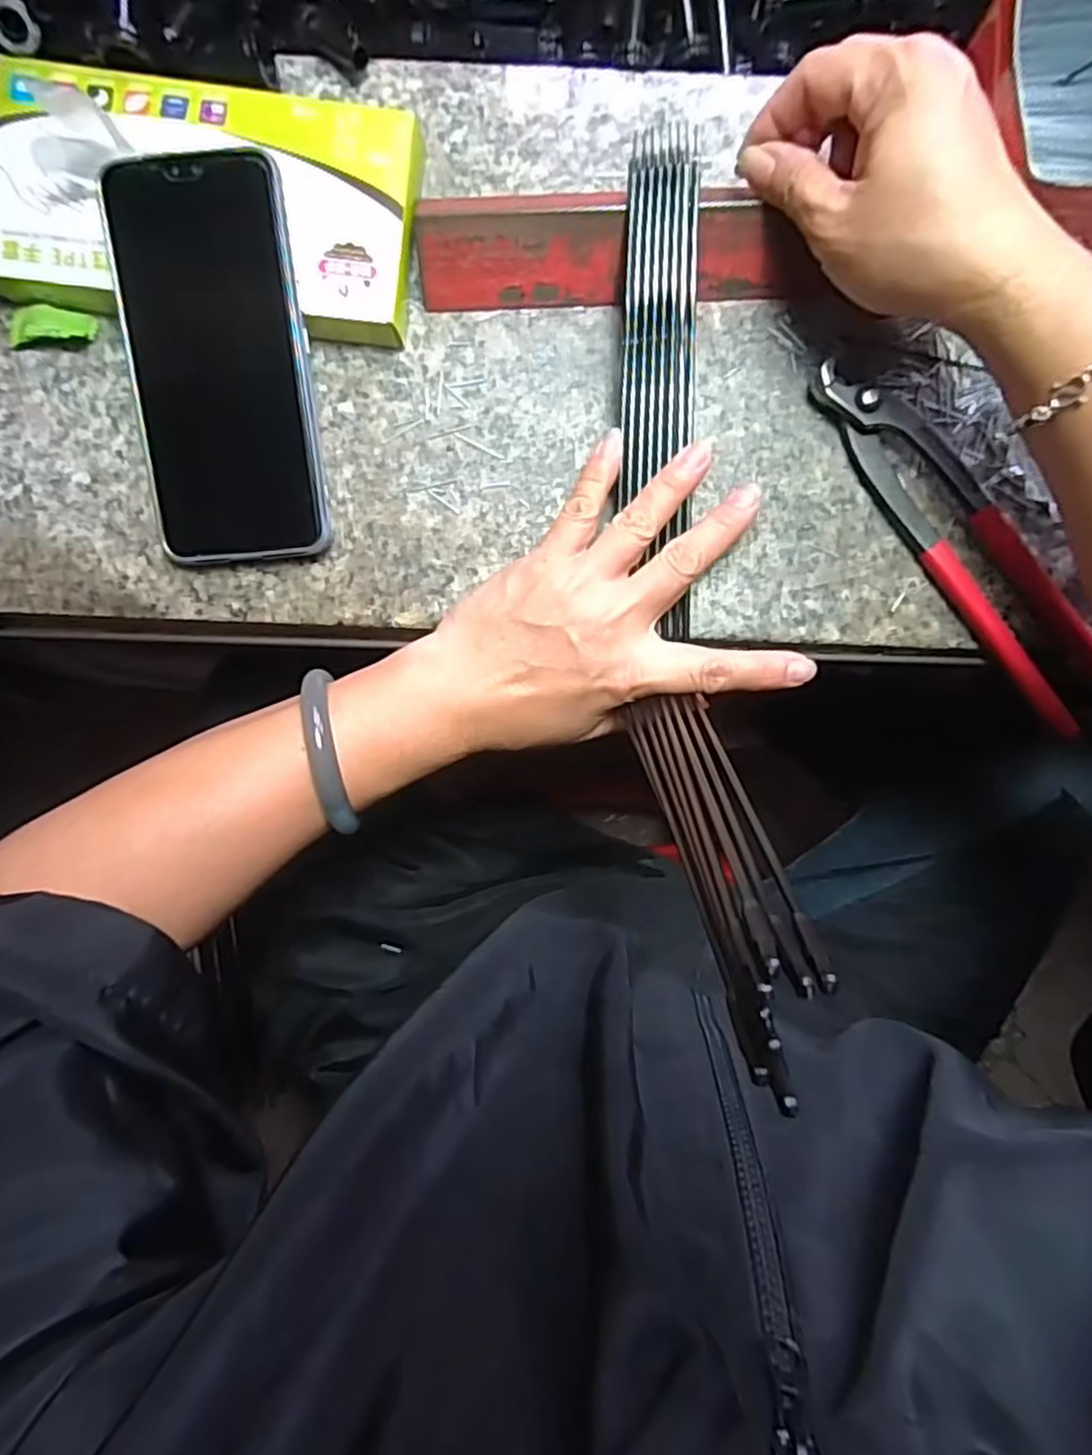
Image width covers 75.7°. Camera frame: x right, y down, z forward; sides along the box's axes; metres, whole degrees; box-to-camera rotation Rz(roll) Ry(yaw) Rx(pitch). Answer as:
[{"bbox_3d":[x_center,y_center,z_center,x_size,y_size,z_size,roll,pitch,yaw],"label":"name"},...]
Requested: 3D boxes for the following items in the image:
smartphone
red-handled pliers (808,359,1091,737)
[{"bbox_3d":[-0.139,-0.152,0.297,0.076,0.011,0.158,-6,101,5],"label":"smartphone"},{"bbox_3d":[0.190,-0.086,0.317,0.040,0.016,0.195,-36,91,0],"label":"red-handled pliers"}]

